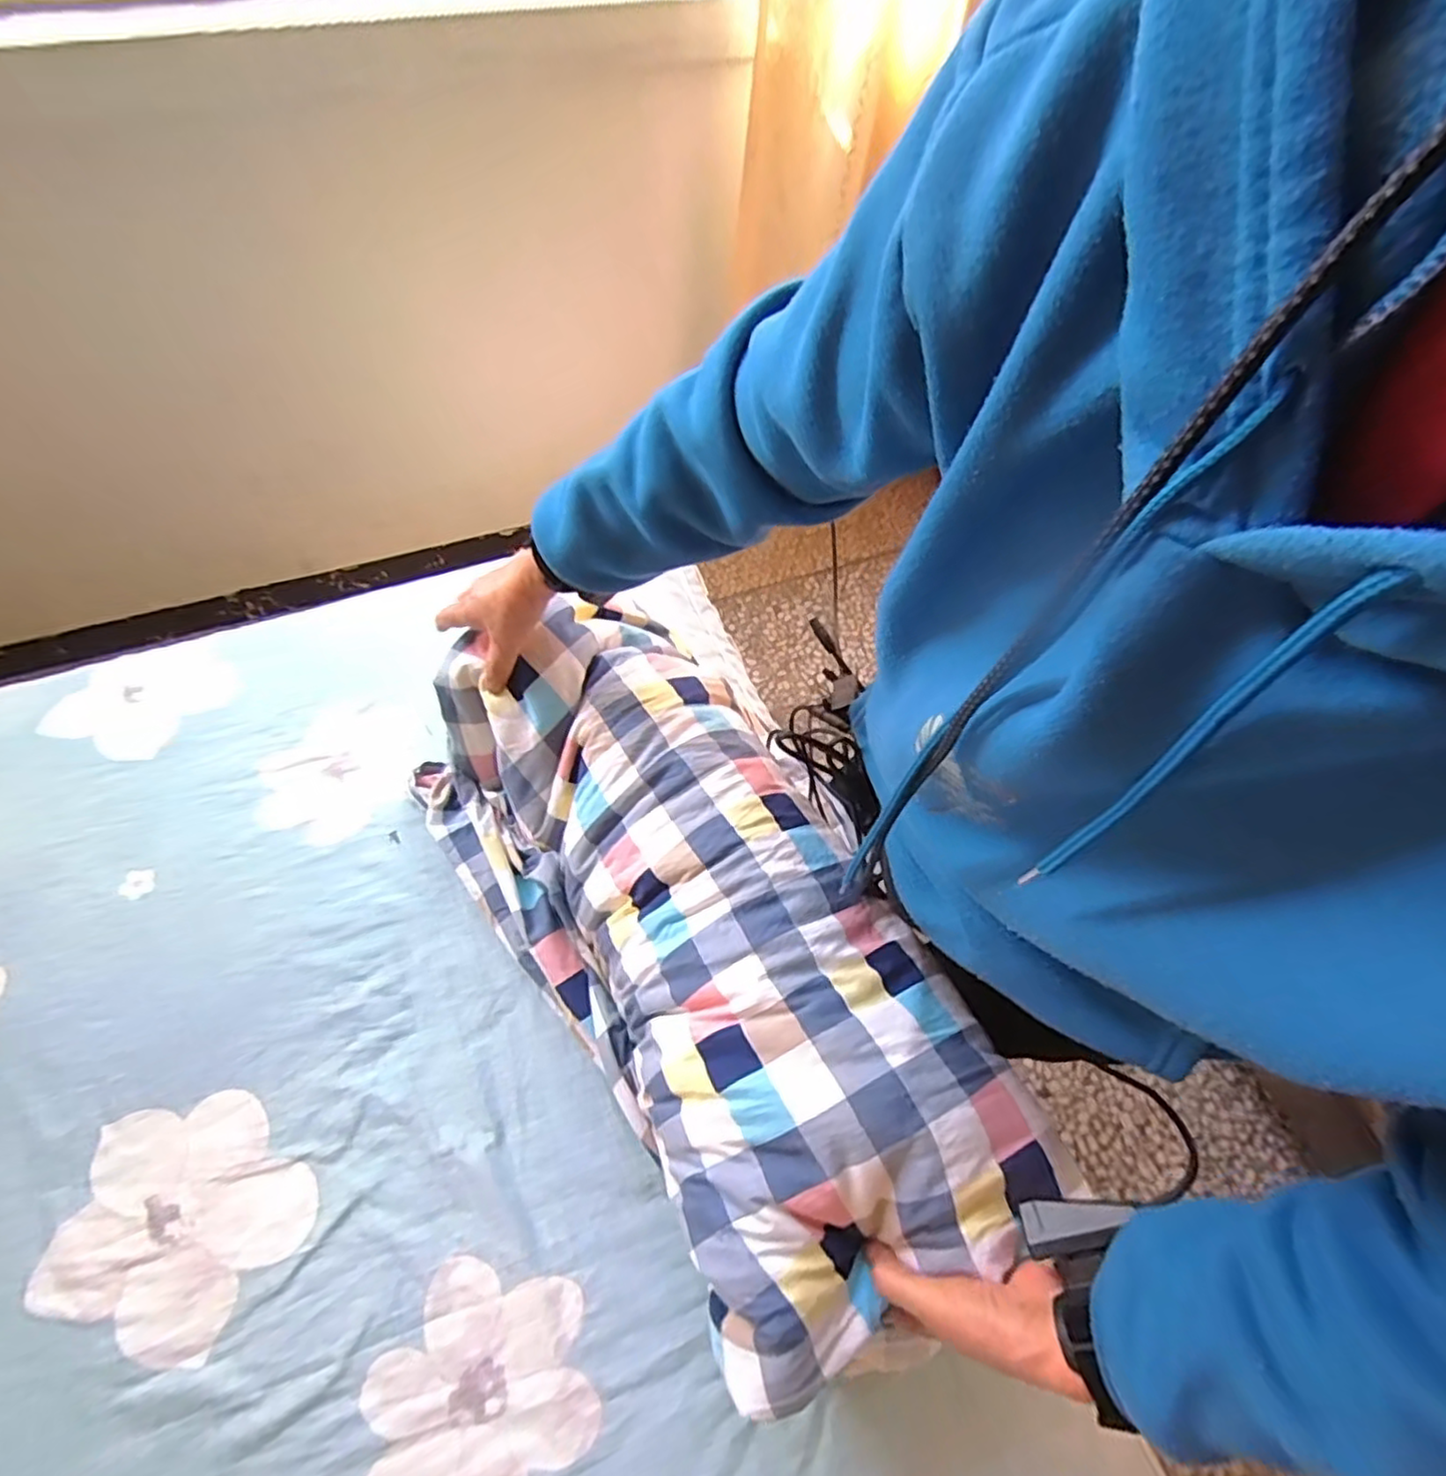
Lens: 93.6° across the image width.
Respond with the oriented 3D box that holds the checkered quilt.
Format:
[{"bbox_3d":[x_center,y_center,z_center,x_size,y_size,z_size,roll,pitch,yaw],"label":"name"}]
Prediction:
[{"bbox_3d":[-0.028,0.161,0.595,0.290,0.230,0.589,-33,60,-18],"label":"checkered quilt"}]

